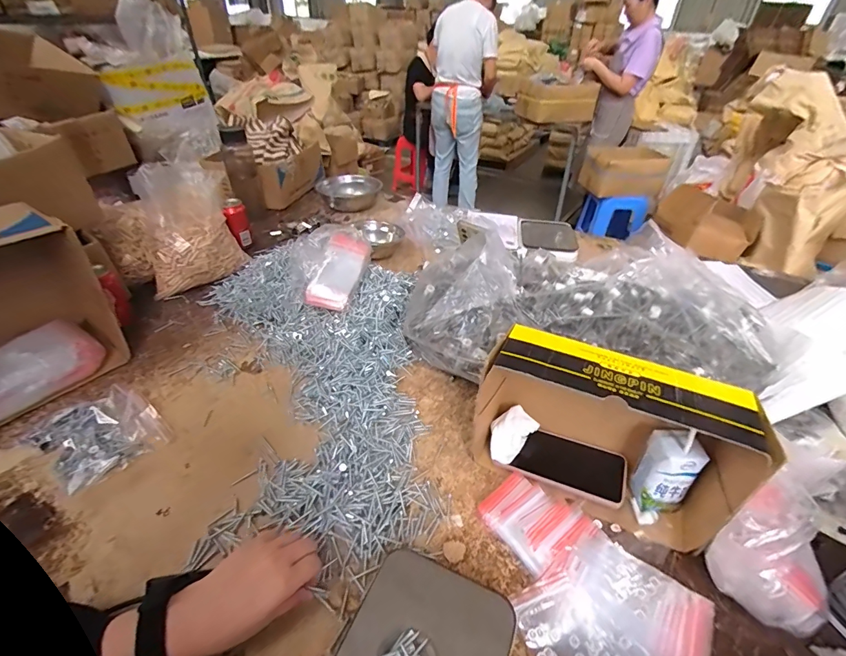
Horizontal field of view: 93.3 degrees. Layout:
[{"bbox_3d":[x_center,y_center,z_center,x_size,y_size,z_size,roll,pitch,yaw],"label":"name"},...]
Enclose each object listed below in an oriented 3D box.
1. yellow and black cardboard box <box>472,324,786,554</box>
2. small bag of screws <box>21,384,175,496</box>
[{"bbox_3d":[0.210,0.123,0.487,0.281,0.182,0.103,19,40,20],"label":"yellow and black cardboard box"},{"bbox_3d":[-0.446,0.149,0.551,0.146,0.042,0.133,28,45,29],"label":"small bag of screws"}]

